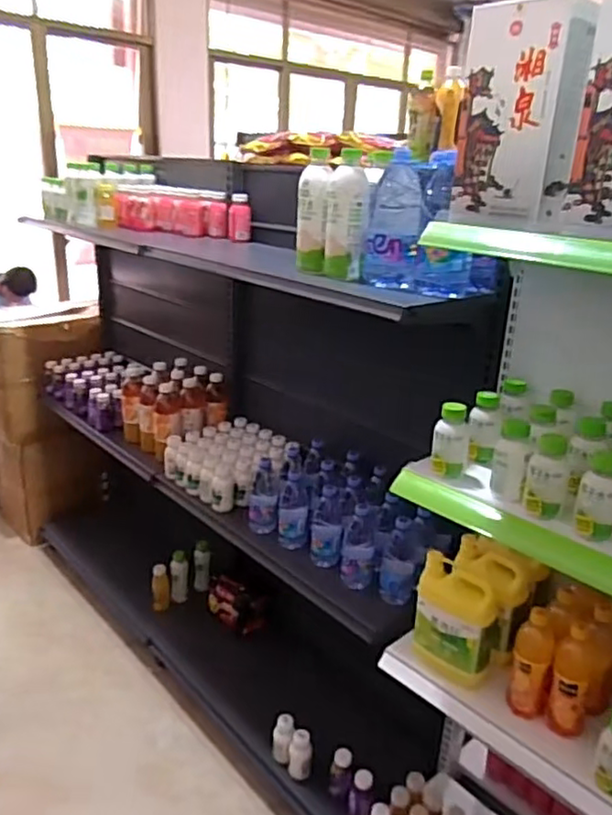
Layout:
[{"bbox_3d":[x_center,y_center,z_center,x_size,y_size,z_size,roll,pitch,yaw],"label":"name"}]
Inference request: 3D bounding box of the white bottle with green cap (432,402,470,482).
[{"bbox_3d":[0.250,0.055,1.094,0.063,0.117,0.055,8,22,15],"label":"white bottle with green cap"}]

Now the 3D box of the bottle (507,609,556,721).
[{"bbox_3d":[0.397,0.442,1.117,0.069,0.185,0.076,9,22,18],"label":"bottle"}]

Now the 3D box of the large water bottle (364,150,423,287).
[{"bbox_3d":[0.164,-0.347,1.205,0.091,0.233,0.082,2,21,-1],"label":"large water bottle"}]

